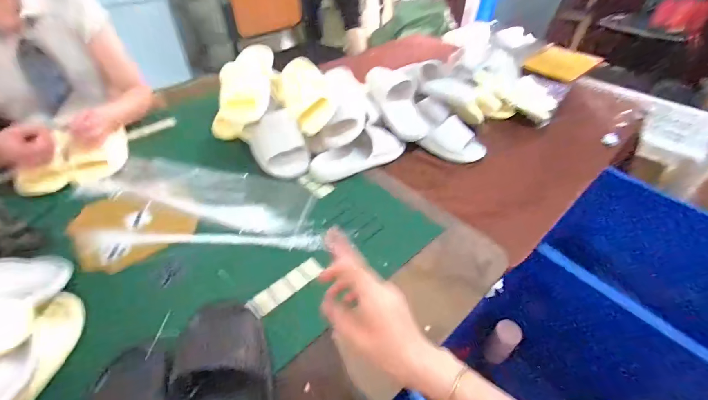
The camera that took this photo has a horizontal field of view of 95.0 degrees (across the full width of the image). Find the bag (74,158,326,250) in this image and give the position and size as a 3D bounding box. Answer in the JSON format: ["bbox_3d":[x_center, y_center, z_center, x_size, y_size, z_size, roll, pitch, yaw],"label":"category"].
[{"bbox_3d":[-0.315,0.007,0.687,0.510,0.034,0.230,5,44,2],"label":"bag"}]

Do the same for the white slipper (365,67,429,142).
[{"bbox_3d":[0.118,-0.268,0.880,0.116,0.063,0.256,-20,72,-12],"label":"white slipper"}]

